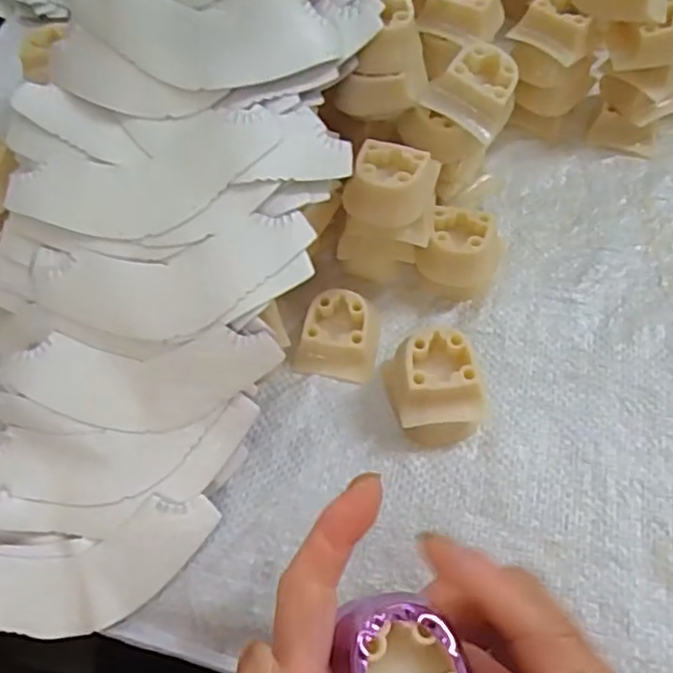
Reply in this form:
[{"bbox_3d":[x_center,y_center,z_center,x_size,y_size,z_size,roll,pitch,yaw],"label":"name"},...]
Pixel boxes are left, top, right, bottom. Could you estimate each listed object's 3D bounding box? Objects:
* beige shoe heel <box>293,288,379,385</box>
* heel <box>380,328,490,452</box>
[{"bbox_3d":[0.001,-0.001,0.298,0.037,0.018,0.038,10,63,8],"label":"beige shoe heel"},{"bbox_3d":[0.044,0.023,0.276,0.041,0.034,0.041,-1,62,2],"label":"heel"}]

